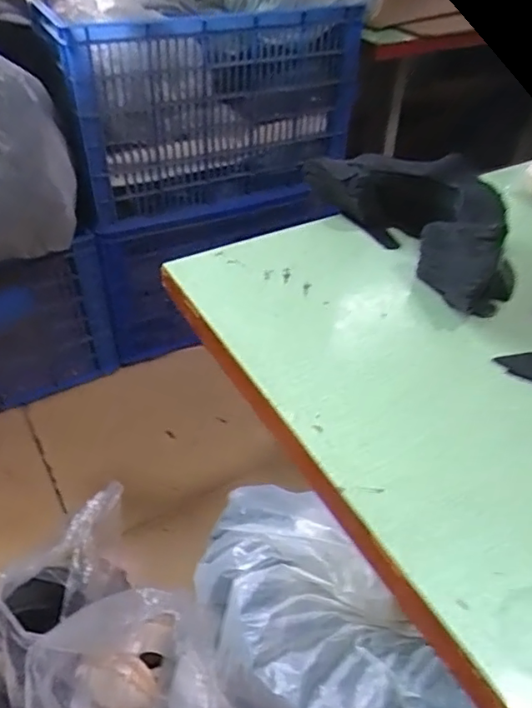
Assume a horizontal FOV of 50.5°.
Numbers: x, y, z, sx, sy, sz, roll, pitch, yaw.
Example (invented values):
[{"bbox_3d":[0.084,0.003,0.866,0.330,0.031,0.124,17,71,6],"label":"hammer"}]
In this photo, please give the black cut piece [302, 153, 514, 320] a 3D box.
[{"bbox_3d":[0.169,-0.146,0.598,0.144,0.074,0.271,-18,46,-20],"label":"black cut piece"}]

